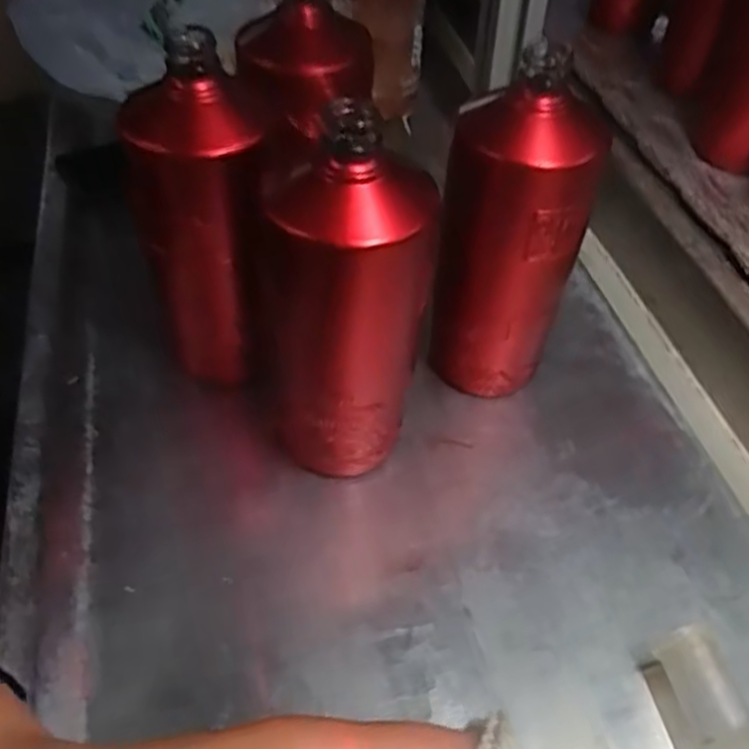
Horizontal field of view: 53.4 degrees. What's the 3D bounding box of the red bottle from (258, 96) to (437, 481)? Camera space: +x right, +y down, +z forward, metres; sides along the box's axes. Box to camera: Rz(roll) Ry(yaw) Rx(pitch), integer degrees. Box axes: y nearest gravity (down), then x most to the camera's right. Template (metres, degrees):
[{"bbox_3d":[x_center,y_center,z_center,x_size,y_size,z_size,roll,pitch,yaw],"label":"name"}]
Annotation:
[{"bbox_3d":[-0.017,-0.030,0.394,0.075,0.210,0.078,-8,48,-10],"label":"red bottle"}]

